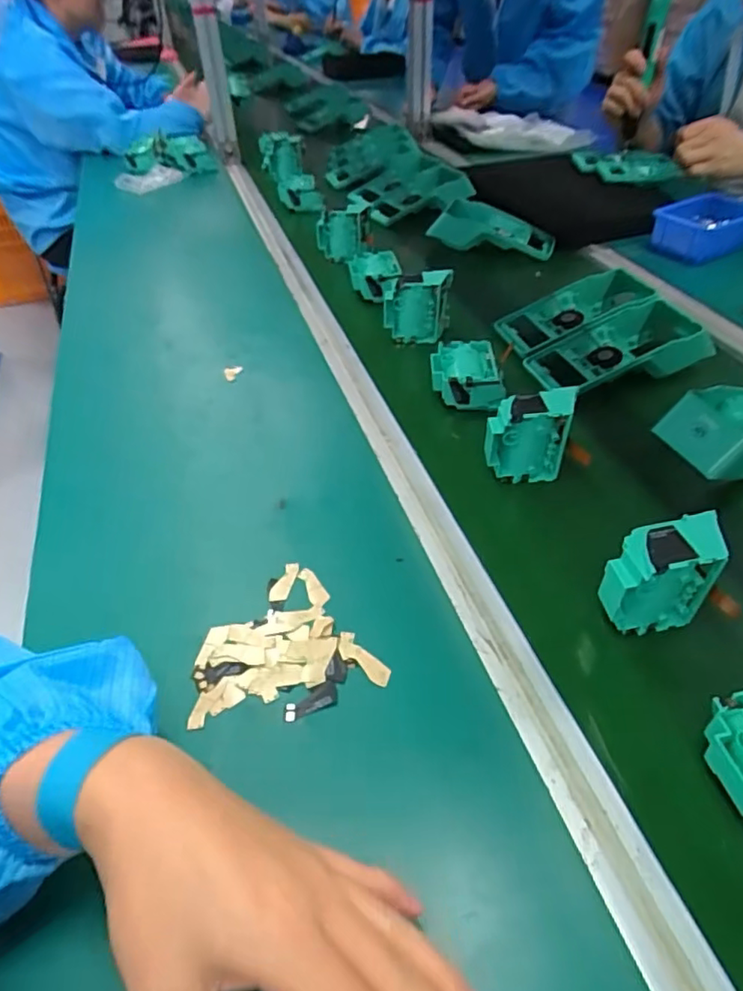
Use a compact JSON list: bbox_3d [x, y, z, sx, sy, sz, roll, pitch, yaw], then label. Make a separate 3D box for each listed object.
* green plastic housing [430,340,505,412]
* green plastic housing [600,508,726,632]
[{"bbox_3d":[0.098,-0.124,0.621,0.069,0.038,0.077,1,43,5],"label":"green plastic housing"},{"bbox_3d":[0.191,0.055,0.400,0.074,0.076,0.039,-8,43,-5],"label":"green plastic housing"}]

